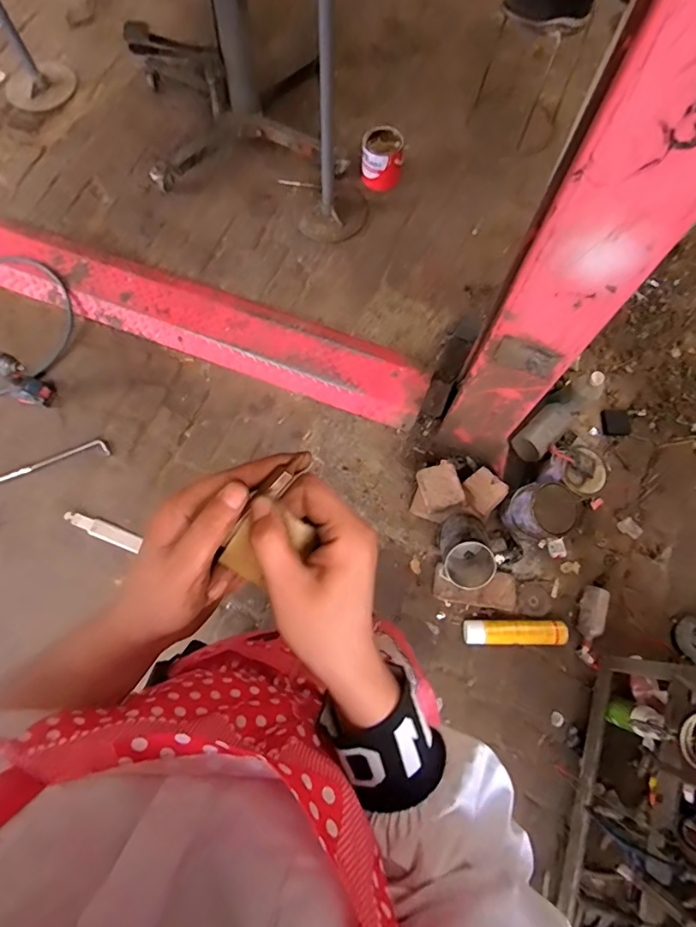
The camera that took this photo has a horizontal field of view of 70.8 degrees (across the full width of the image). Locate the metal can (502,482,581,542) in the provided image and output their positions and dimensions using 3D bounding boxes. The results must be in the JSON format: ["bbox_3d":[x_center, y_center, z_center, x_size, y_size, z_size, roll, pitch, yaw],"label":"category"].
[{"bbox_3d":[0.549,0.139,1.408,0.143,0.199,0.130,0,72,0],"label":"metal can"}]

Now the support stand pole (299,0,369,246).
[{"bbox_3d":[-0.047,-1.157,1.349,0.248,1.147,0.298,1,72,0],"label":"support stand pole"}]

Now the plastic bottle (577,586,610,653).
[{"bbox_3d":[0.708,0.451,1.423,0.069,0.061,0.190,15,73,5],"label":"plastic bottle"}]

